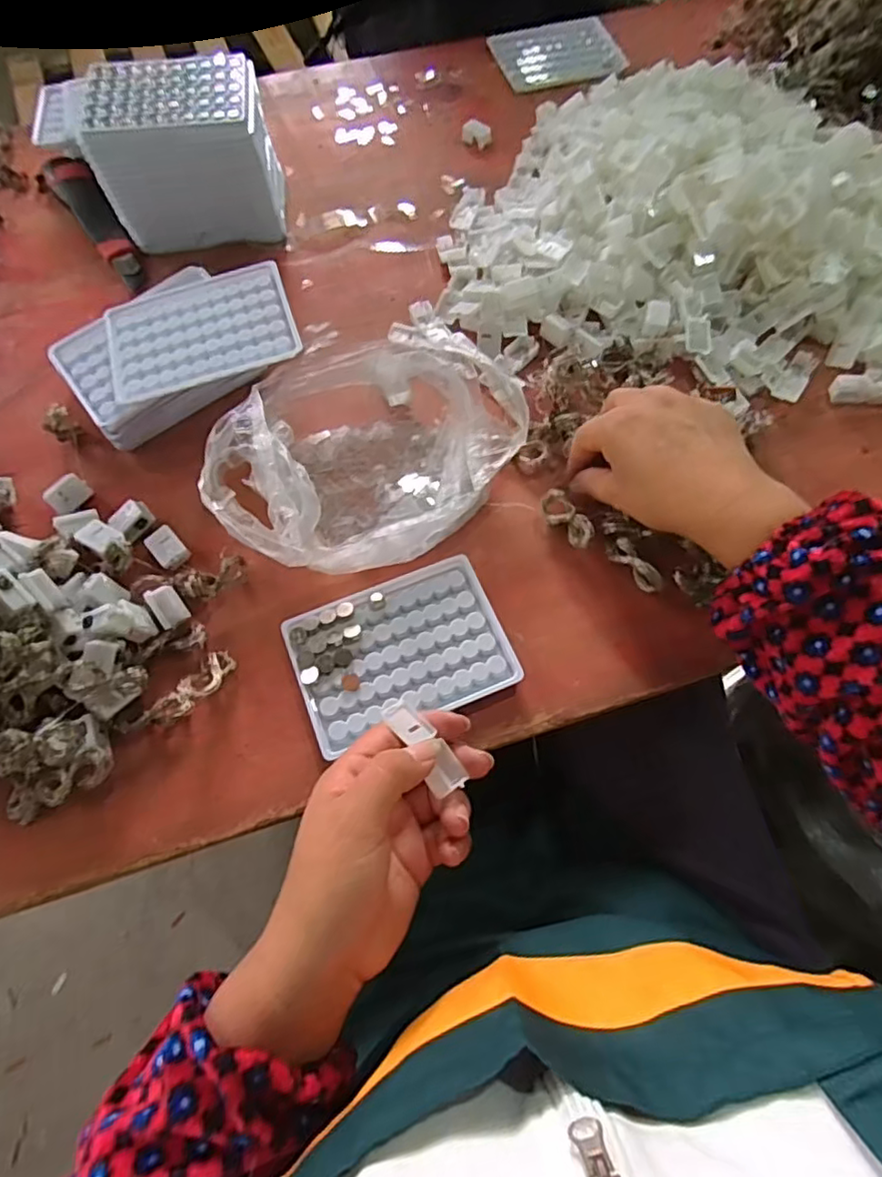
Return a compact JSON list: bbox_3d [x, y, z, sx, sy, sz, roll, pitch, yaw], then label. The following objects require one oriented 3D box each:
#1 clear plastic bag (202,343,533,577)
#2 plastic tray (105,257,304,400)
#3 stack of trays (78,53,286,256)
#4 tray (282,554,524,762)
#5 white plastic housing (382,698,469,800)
[{"bbox_3d":[-0.050,-0.098,0.429,0.215,0.055,0.158,-43,73,-16],"label":"clear plastic bag"},{"bbox_3d":[-0.171,-0.185,0.438,0.128,0.011,0.089,-17,68,-7],"label":"plastic tray"},{"bbox_3d":[-0.207,-0.357,0.516,0.131,0.102,0.096,-6,67,-2],"label":"stack of trays"},{"bbox_3d":[-0.026,0.040,0.393,0.128,0.014,0.092,-20,69,-8],"label":"tray"},{"bbox_3d":[-0.010,0.080,0.324,0.015,0.010,0.054,-35,65,-13],"label":"white plastic housing"}]

